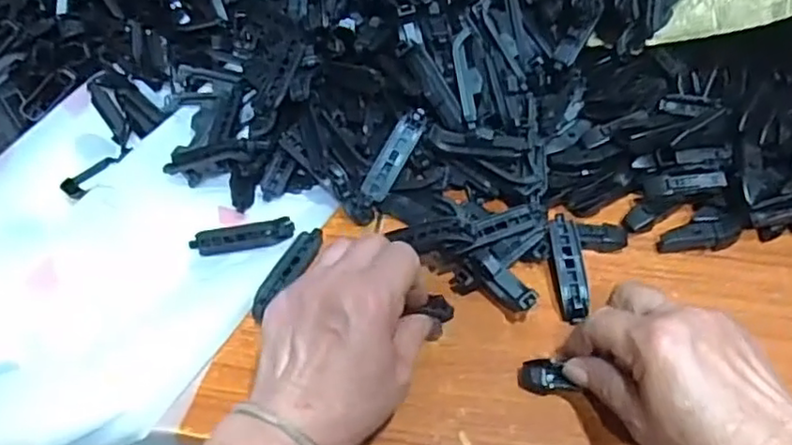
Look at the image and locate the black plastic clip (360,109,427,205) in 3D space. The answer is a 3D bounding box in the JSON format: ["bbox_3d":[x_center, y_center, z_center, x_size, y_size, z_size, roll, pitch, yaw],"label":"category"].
[{"bbox_3d":[-0.002,-0.047,0.465,0.016,0.008,0.075,32,94,24],"label":"black plastic clip"}]

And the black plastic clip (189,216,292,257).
[{"bbox_3d":[-0.112,0.009,0.470,0.074,0.011,0.016,-9,51,-2],"label":"black plastic clip"}]

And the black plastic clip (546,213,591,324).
[{"bbox_3d":[0.115,0.030,0.435,0.022,0.011,0.076,-3,51,3],"label":"black plastic clip"}]

